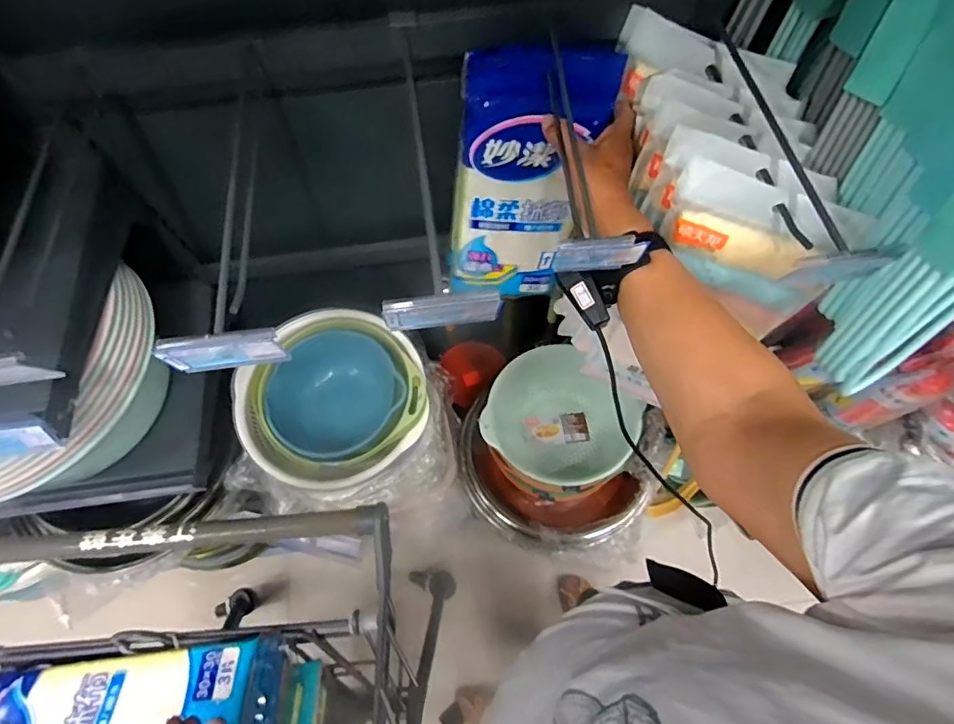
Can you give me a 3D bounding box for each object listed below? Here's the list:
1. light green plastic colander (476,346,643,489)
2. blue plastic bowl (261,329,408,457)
[{"bbox_3d":[0.148,0.099,0.956,0.272,0.129,0.261,-1,67,1],"label":"light green plastic colander"},{"bbox_3d":[-0.233,0.064,0.872,0.211,0.110,0.196,-33,70,-11],"label":"blue plastic bowl"}]

